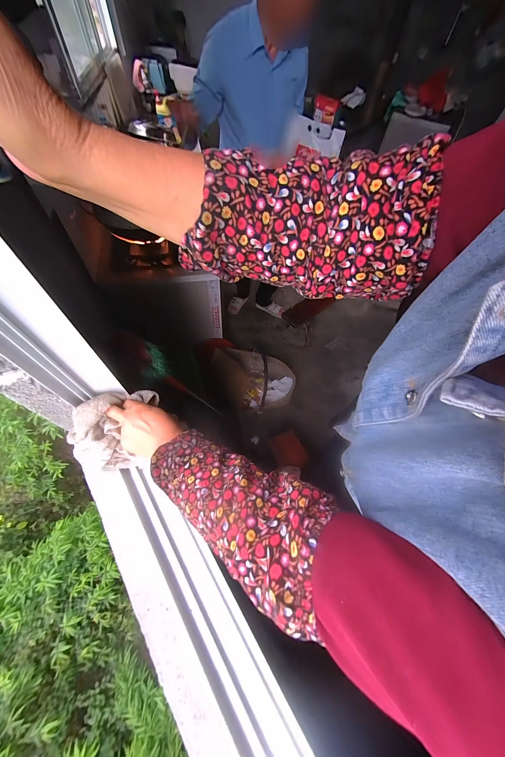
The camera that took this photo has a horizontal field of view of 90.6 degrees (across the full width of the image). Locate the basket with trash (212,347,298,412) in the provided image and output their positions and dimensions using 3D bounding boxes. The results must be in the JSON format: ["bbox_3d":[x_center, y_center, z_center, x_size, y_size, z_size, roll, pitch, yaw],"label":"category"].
[{"bbox_3d":[0.018,0.020,1.635,0.502,0.216,0.397,-6,61,-7],"label":"basket with trash"}]

